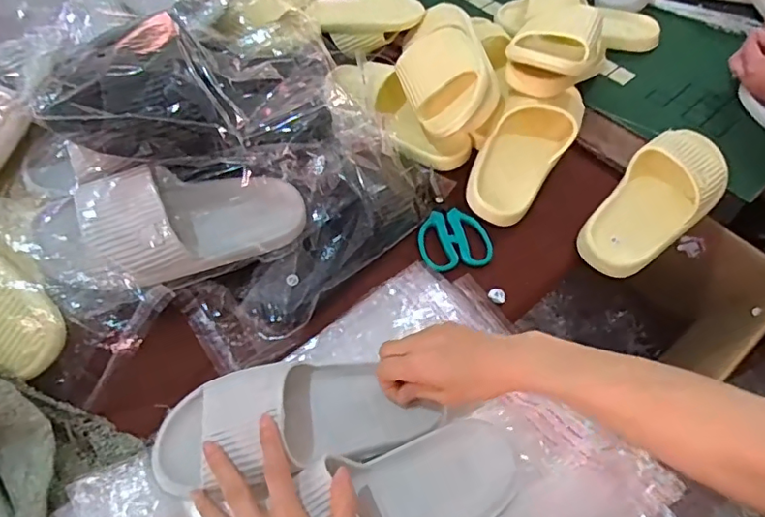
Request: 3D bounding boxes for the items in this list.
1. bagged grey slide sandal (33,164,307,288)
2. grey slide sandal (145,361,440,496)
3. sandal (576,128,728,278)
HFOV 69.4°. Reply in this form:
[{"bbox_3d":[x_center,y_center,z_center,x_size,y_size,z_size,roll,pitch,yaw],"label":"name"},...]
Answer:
[{"bbox_3d":[-0.206,-0.044,0.563,0.250,0.067,0.131,-22,83,-26],"label":"bagged grey slide sandal"},{"bbox_3d":[-0.075,0.140,0.501,0.252,0.071,0.099,-4,55,-12],"label":"grey slide sandal"},{"bbox_3d":[0.332,-0.074,0.658,0.102,0.060,0.238,38,63,23],"label":"sandal"}]

